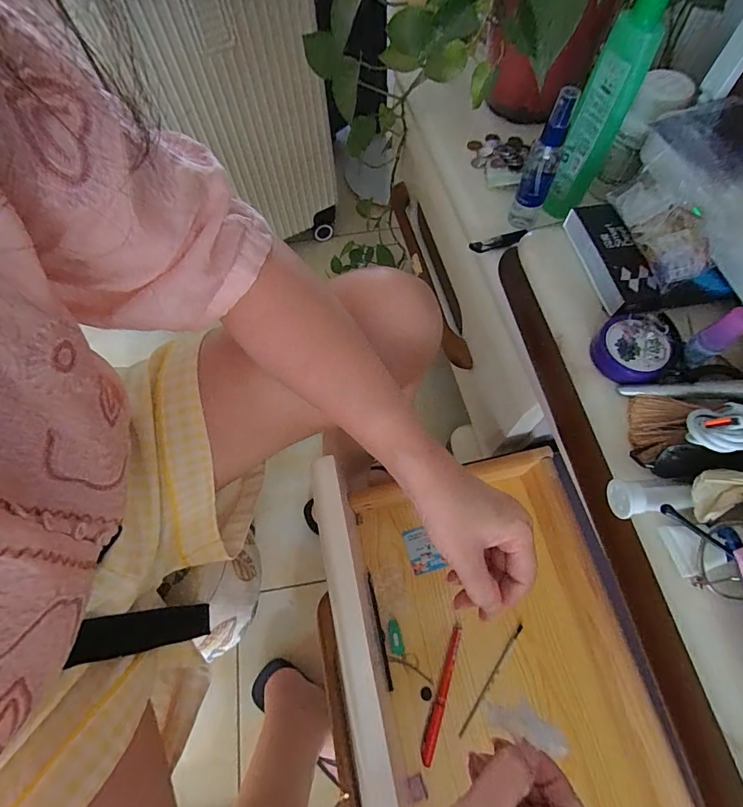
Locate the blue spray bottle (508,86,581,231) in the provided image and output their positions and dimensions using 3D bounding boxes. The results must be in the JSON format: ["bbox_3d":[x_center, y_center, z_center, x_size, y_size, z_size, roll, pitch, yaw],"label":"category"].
[{"bbox_3d":[0.177,-0.249,0.412,0.032,0.114,0.038,17,67,9],"label":"blue spray bottle"}]

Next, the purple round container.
[{"bbox_3d":[0.196,-0.042,0.300,0.049,0.018,0.057,28,70,13],"label":"purple round container"}]

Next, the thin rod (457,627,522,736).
[{"bbox_3d":[0.135,0.307,0.446,0.005,0.008,0.130,35,71,16],"label":"thin rod"}]

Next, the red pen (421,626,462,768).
[{"bbox_3d":[0.079,0.319,0.443,0.012,0.012,0.131,18,68,10],"label":"red pen"}]

